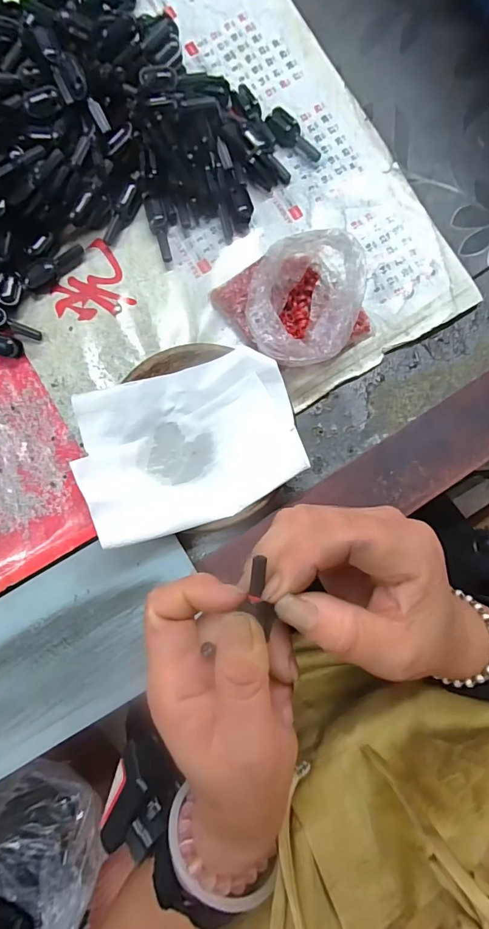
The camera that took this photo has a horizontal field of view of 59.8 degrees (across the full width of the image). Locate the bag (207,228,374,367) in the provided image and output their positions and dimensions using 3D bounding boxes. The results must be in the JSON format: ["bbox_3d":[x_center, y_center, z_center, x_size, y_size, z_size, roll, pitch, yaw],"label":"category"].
[{"bbox_3d":[0.033,-0.095,0.262,0.084,0.037,0.069,-22,88,-2],"label":"bag"}]

